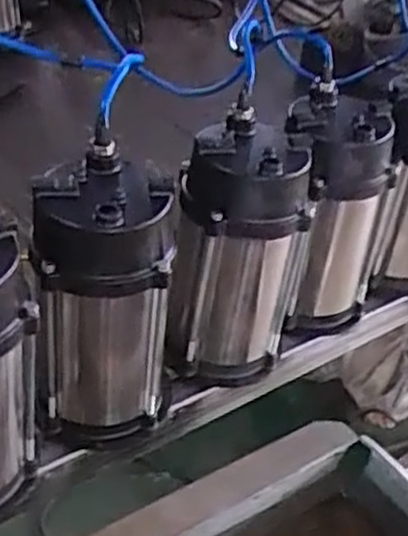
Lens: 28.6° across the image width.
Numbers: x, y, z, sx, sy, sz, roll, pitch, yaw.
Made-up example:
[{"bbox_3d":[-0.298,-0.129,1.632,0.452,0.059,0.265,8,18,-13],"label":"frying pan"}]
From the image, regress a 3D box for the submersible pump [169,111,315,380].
[{"bbox_3d":[0.033,-0.009,0.815,0.119,0.261,0.106,11,37,1],"label":"submersible pump"}]

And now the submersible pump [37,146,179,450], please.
[{"bbox_3d":[-0.087,0.039,0.718,0.120,0.256,0.102,5,37,-7],"label":"submersible pump"}]

